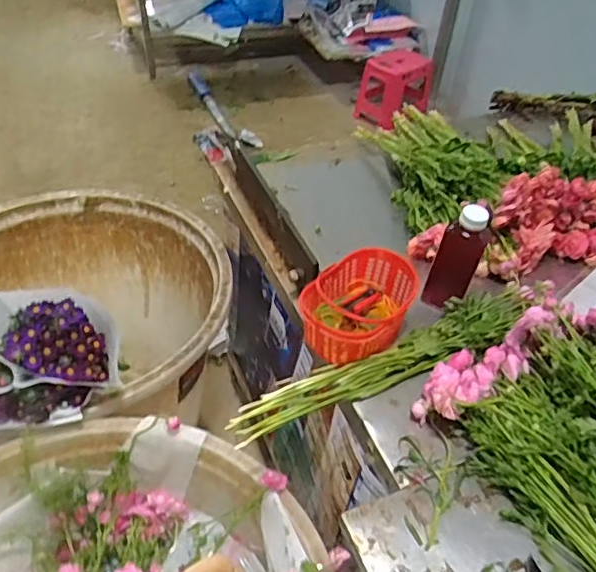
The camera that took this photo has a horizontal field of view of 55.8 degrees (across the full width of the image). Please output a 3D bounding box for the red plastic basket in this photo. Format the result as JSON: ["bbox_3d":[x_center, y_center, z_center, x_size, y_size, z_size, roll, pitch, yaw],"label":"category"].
[{"bbox_3d":[0.095,0.031,0.883,0.141,0.084,0.191,25,47,19],"label":"red plastic basket"}]

